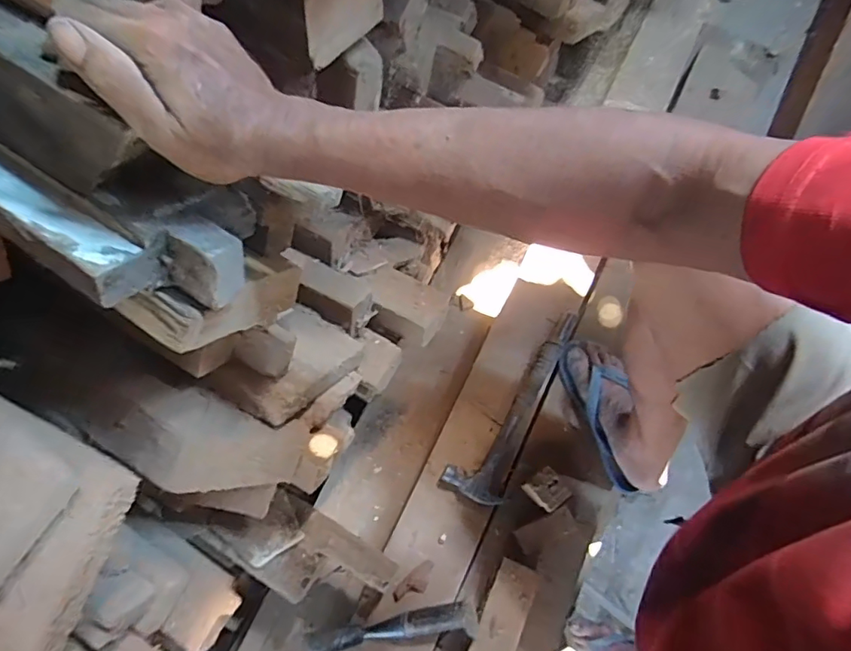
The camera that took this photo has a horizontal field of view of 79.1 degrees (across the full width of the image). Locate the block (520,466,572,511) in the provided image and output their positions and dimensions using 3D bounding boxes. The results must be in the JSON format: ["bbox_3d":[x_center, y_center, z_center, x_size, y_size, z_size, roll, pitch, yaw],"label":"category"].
[{"bbox_3d":[0.182,0.249,0.777,0.052,0.026,0.052,-34,74,-12],"label":"block"}]

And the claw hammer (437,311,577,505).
[{"bbox_3d":[0.138,0.112,0.817,0.103,0.033,0.340,23,71,8],"label":"claw hammer"}]

